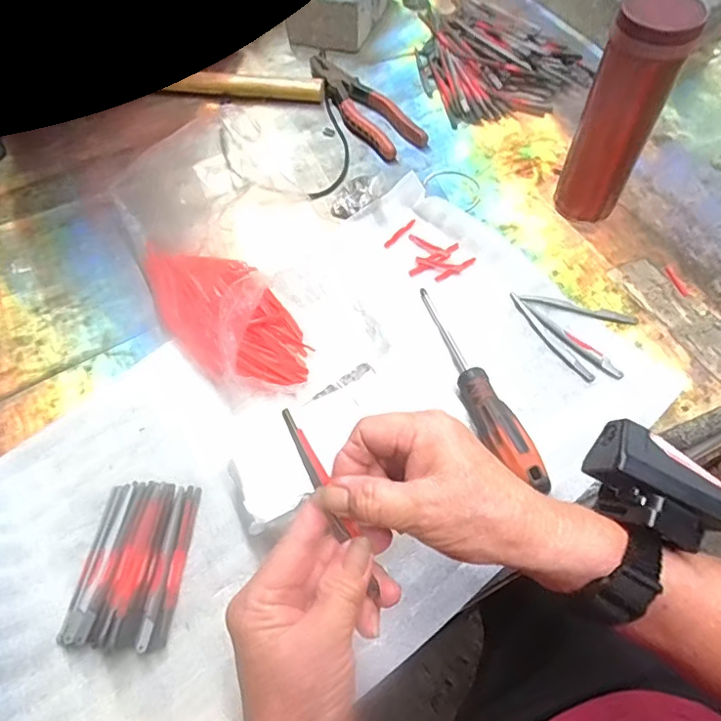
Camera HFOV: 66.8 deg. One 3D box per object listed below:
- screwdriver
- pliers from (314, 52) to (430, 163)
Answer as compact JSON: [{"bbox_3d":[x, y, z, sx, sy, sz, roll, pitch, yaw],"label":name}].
[{"bbox_3d":[0.084,0.015,0.429,0.029,0.030,0.197,-19,60,-10],"label":"screwdriver"},{"bbox_3d":[-0.005,-0.298,0.637,0.057,0.019,0.198,-32,63,-17],"label":"pliers"}]

